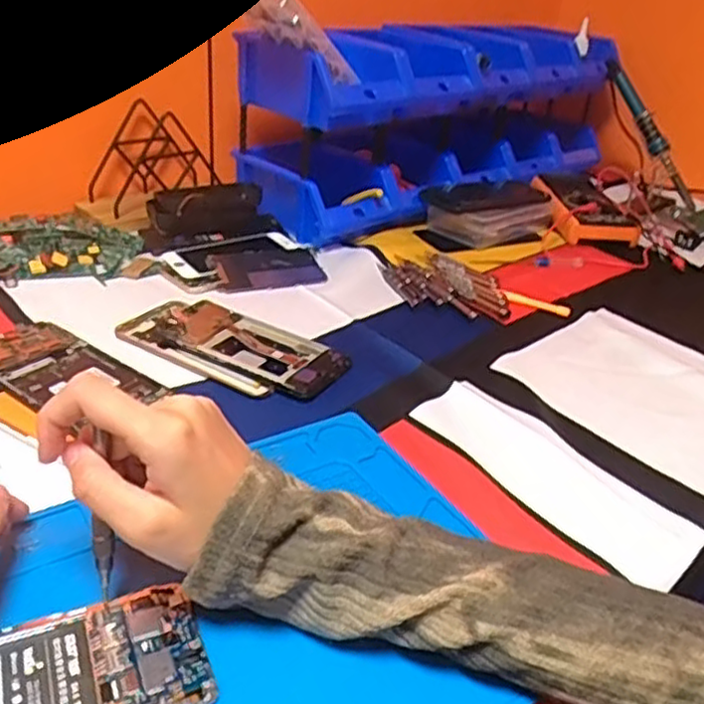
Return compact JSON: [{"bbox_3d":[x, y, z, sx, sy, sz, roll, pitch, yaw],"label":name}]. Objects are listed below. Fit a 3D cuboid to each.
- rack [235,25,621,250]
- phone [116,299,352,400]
[{"bbox_3d":[0.131,-0.302,0.919,0.561,0.194,0.161,-23,41,-38],"label":"rack"},{"bbox_3d":[-0.098,-0.006,0.571,0.181,0.012,0.082,19,34,22],"label":"phone"}]

